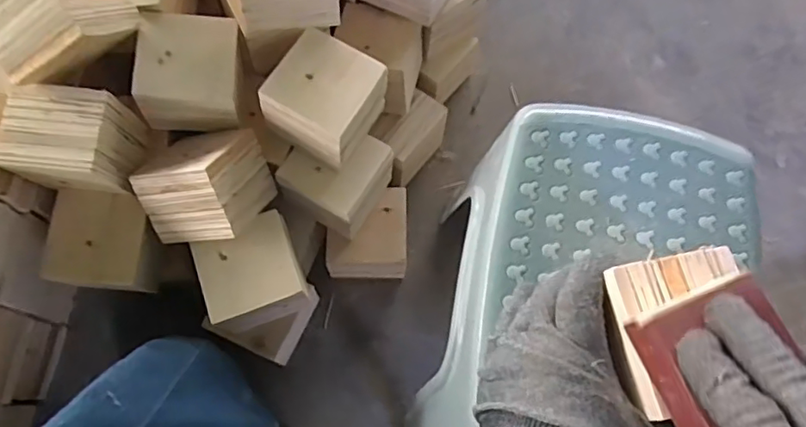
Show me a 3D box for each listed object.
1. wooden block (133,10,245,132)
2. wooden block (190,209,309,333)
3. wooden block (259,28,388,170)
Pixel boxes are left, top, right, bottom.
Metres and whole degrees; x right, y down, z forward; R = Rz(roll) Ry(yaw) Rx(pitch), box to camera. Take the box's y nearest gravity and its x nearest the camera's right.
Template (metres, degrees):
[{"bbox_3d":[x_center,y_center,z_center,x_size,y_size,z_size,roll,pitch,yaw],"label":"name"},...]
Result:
[{"bbox_3d":[-0.215,-0.141,0.613,0.103,0.071,0.110,0,71,-2],"label":"wooden block"},{"bbox_3d":[-0.158,0.064,0.618,0.098,0.054,0.099,-18,72,-8],"label":"wooden block"},{"bbox_3d":[-0.080,-0.114,0.598,0.098,0.071,0.101,27,72,7],"label":"wooden block"}]

